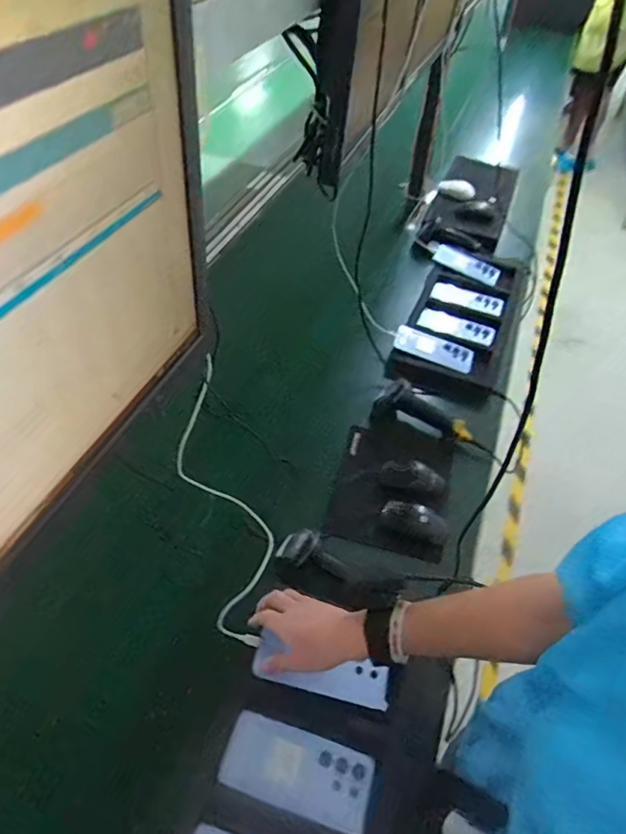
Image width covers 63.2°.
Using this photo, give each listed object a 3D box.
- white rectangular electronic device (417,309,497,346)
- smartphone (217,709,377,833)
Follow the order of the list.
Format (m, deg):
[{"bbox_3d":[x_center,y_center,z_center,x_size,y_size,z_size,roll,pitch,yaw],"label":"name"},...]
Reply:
[{"bbox_3d":[0.329,-0.207,1.157,0.167,0.014,0.067,21,52,13],"label":"white rectangular electronic device"},{"bbox_3d":[-0.017,0.406,0.586,0.169,0.009,0.077,17,51,10],"label":"smartphone"}]

